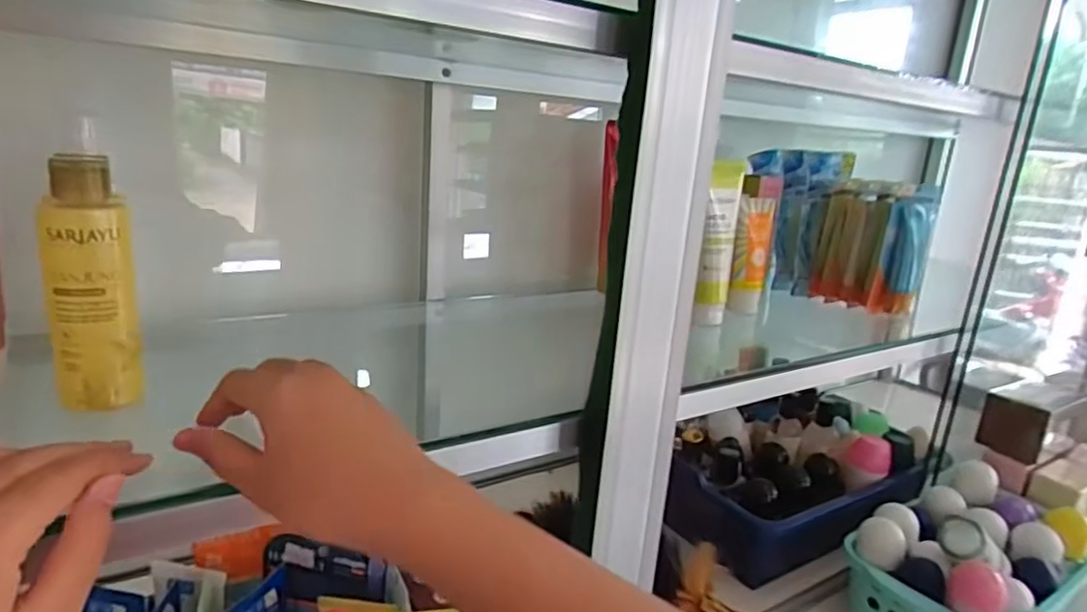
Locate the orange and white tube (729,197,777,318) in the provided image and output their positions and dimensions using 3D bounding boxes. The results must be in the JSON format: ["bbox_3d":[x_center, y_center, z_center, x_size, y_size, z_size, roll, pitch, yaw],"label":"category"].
[{"bbox_3d":[0.216,-0.051,0.669,0.037,0.121,0.035,10,16,16],"label":"orange and white tube"}]

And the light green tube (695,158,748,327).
[{"bbox_3d":[0.170,-0.061,0.620,0.031,0.155,0.034,9,15,10],"label":"light green tube"}]

